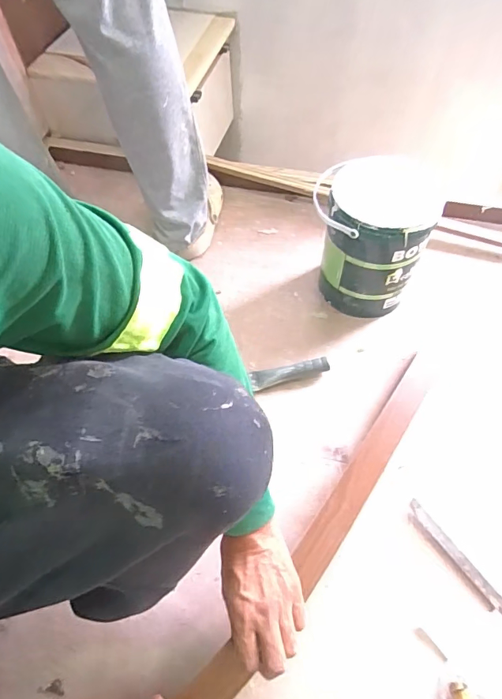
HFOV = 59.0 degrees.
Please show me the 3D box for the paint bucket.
[{"bbox_3d":[0.206,-0.188,0.760,0.163,0.212,0.179,-1,56,2],"label":"paint bucket"}]

